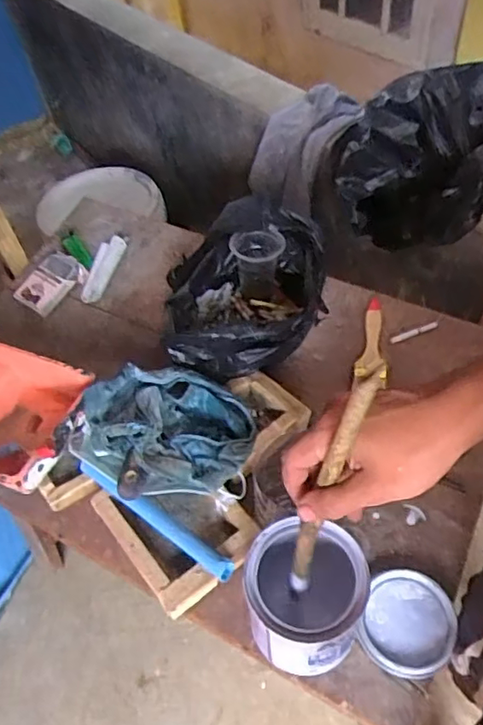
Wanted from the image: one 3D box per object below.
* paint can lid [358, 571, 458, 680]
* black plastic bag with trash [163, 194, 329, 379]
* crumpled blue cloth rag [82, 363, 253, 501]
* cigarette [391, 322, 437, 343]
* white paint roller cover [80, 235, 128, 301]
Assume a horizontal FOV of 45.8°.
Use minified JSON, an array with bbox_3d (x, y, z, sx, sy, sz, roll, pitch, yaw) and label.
[{"bbox_3d":[0.165,0.258,0.565,0.085,0.010,0.096,18,58,19],"label":"paint can lid"},{"bbox_3d":[0.004,-0.101,0.736,0.193,0.137,0.205,-5,53,4],"label":"black plastic bag with trash"},{"bbox_3d":[-0.083,0.075,0.641,0.191,0.077,0.166,-16,54,-5],"label":"crumpled blue cloth rag"},{"bbox_3d":[0.230,-0.040,0.760,0.064,0.004,0.009,-21,55,5],"label":"cigarette"},{"bbox_3d":[-0.214,-0.144,0.873,0.035,0.027,0.116,11,56,15],"label":"white paint roller cover"}]

